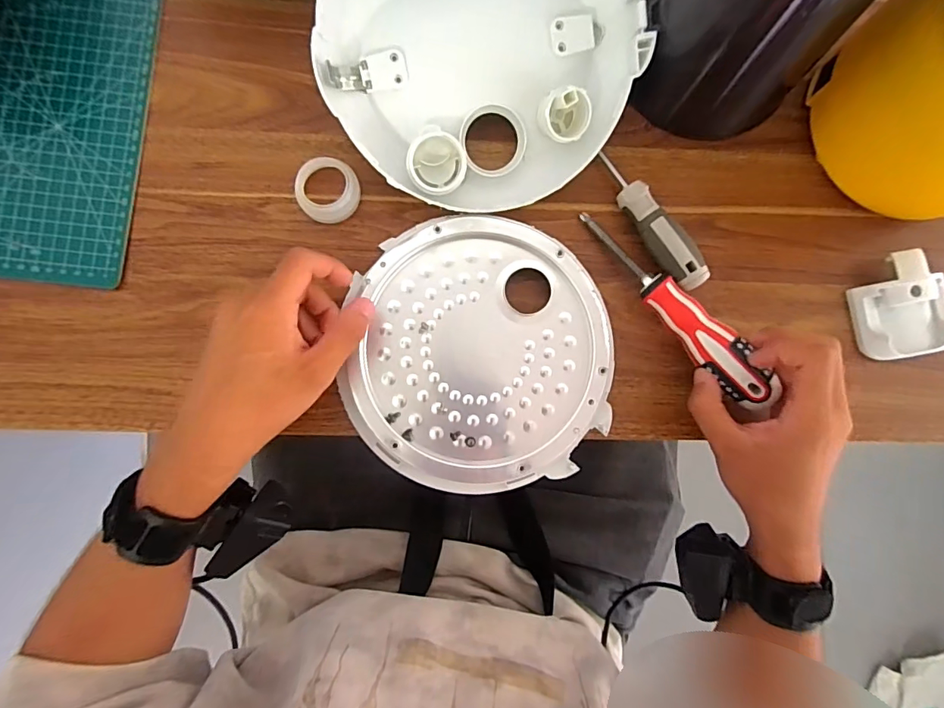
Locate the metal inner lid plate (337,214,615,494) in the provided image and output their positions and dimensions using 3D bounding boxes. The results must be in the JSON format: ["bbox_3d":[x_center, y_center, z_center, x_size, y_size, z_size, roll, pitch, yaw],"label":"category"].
[{"bbox_3d":[0.007,0.001,0.338,0.182,0.016,0.184,0,86,-3],"label":"metal inner lid plate"}]

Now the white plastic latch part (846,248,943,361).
[{"bbox_3d":[0.330,-0.037,0.358,0.073,0.020,0.077,-11,87,-3],"label":"white plastic latch part"}]

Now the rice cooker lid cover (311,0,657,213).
[{"bbox_3d":[0.006,-0.207,0.322,0.206,0.037,0.200,9,104,-7],"label":"rice cooker lid cover"}]

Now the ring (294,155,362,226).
[{"bbox_3d":[-0.105,-0.119,0.345,0.042,0.020,0.042,0,86,-3],"label":"ring"}]

